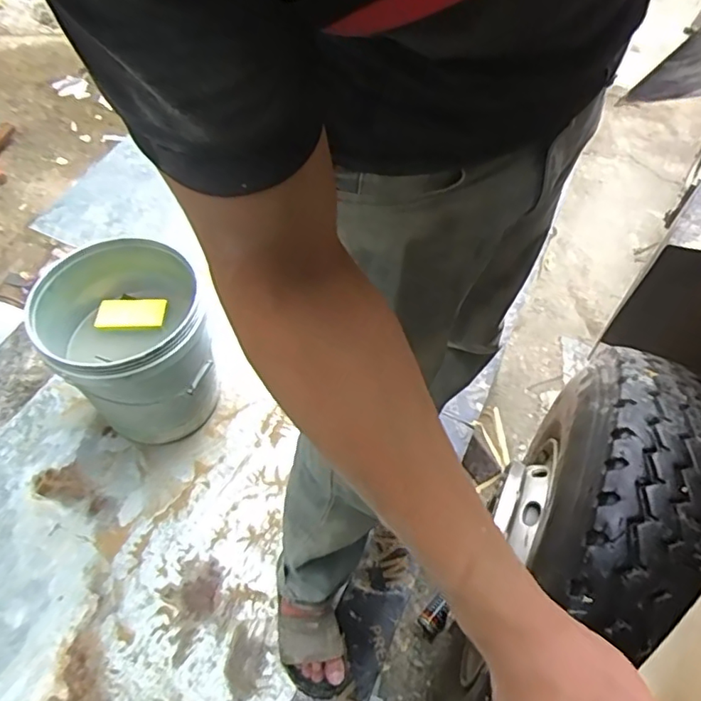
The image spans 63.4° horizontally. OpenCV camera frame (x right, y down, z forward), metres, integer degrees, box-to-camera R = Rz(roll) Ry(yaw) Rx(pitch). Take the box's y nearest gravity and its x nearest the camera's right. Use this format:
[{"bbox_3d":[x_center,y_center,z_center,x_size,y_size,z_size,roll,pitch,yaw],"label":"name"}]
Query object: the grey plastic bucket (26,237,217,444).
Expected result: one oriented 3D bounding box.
[{"bbox_3d":[-0.419,0.002,1.134,0.279,0.328,0.305,0,55,0],"label":"grey plastic bucket"}]

